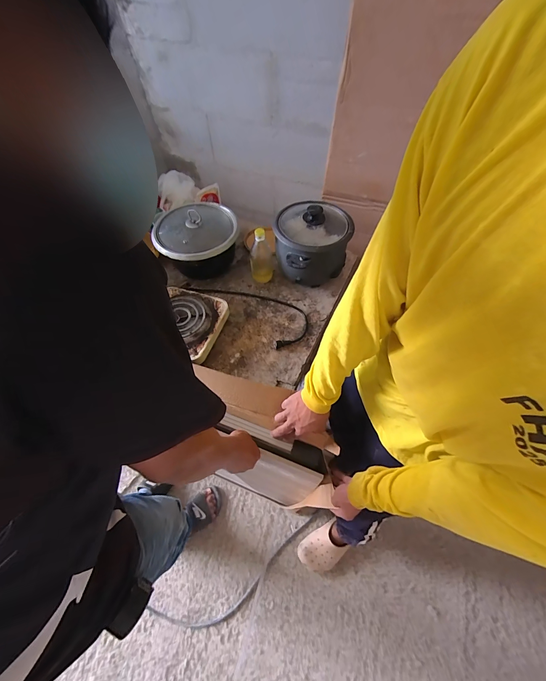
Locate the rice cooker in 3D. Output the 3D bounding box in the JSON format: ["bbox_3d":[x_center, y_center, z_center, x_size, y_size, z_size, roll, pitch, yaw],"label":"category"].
[{"bbox_3d":[0.109,-0.272,0.795,0.200,0.181,0.178,-21,59,-12],"label":"rice cooker"}]

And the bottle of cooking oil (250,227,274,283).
[{"bbox_3d":[-0.034,-0.239,0.805,0.065,0.159,0.056,-2,57,0],"label":"bottle of cooking oil"}]

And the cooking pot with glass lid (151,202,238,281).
[{"bbox_3d":[-0.216,-0.288,0.843,0.222,0.156,0.206,0,57,1],"label":"cooking pot with glass lid"}]

